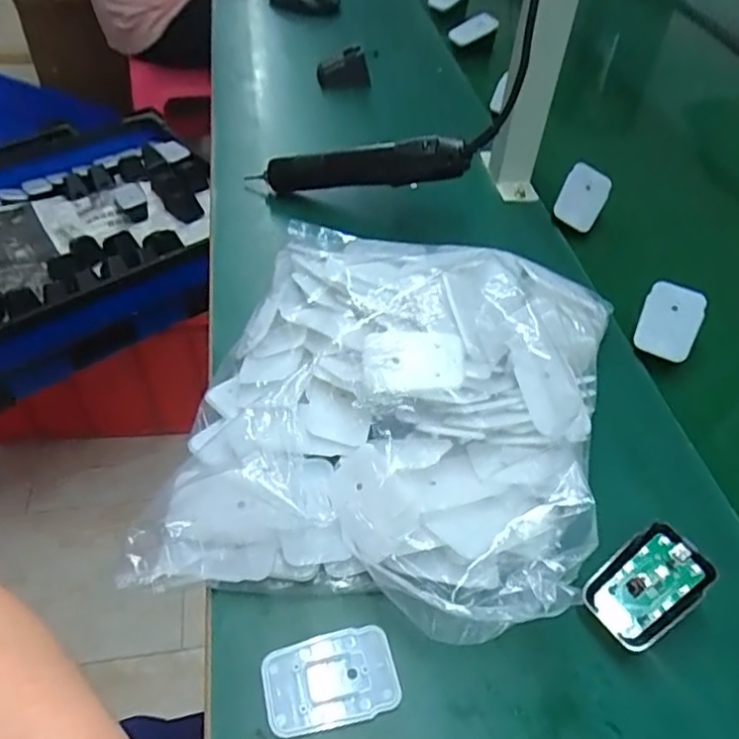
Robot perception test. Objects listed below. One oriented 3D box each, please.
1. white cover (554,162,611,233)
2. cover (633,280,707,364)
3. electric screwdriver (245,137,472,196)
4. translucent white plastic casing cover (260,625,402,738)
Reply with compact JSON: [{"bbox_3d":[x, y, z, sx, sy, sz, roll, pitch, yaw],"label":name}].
[{"bbox_3d":[0.216,-0.174,0.621,0.046,0.008,0.062,25,90,-13],"label":"white cover"},{"bbox_3d":[0.247,-0.039,0.504,0.044,0.007,0.066,20,74,23],"label":"cover"},{"bbox_3d":[-0.011,-0.198,0.600,0.210,0.044,0.031,3,45,25],"label":"electric screwdriver"},{"bbox_3d":[-0.021,0.167,0.329,0.069,0.004,0.045,-9,48,-11],"label":"translucent white plastic casing cover"}]

